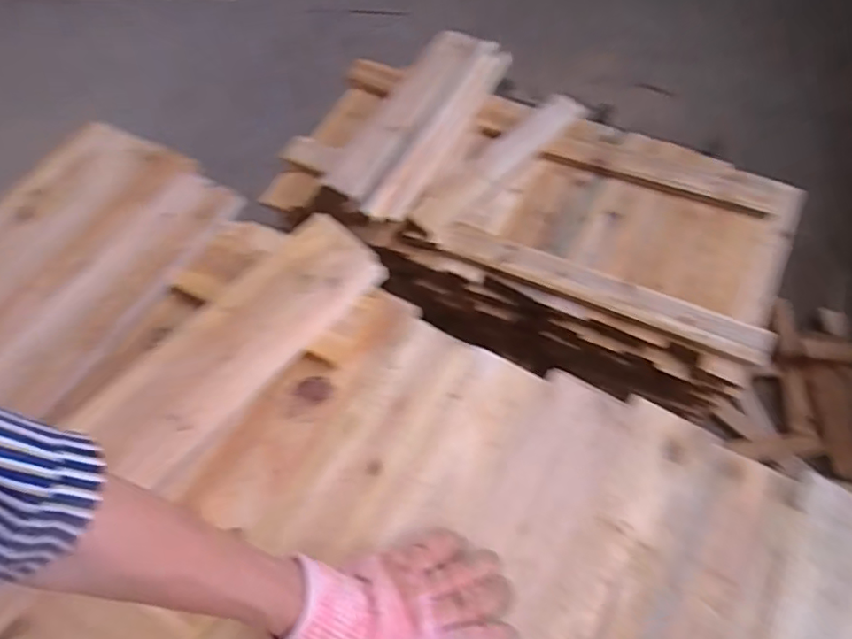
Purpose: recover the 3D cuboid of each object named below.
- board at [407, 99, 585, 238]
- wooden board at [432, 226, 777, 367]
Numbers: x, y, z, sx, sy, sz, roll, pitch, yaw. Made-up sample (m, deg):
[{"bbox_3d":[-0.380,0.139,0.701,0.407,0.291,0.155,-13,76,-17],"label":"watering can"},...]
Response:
[{"bbox_3d":[0.153,-0.330,1.146,0.455,0.032,0.081,-41,67,-18],"label":"board"},{"bbox_3d":[0.311,-0.058,1.033,0.615,0.031,0.077,23,64,15],"label":"wooden board"}]

